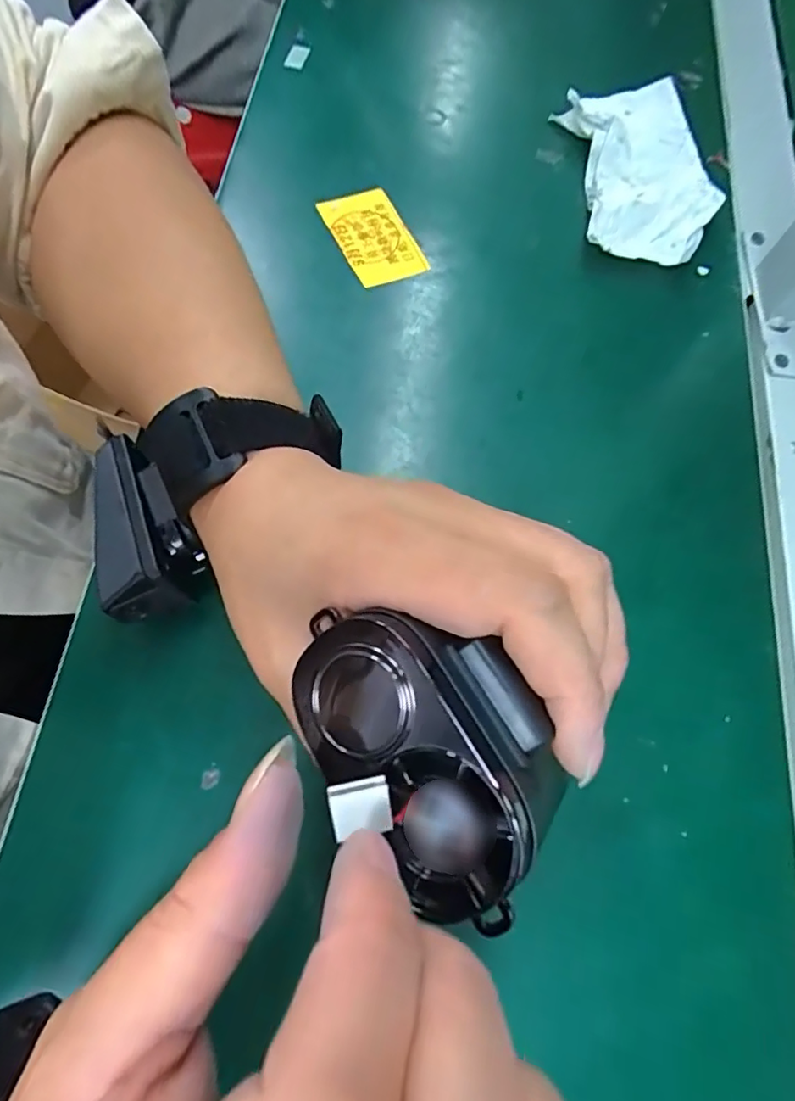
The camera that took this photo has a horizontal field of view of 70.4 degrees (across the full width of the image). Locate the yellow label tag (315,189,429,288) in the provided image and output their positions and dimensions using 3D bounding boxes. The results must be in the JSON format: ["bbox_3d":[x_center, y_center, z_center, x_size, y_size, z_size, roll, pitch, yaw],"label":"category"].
[{"bbox_3d":[-0.014,-0.172,0.309,0.037,0.004,0.062,-26,77,-8],"label":"yellow label tag"}]

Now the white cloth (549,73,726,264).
[{"bbox_3d":[0.138,-0.216,0.321,0.075,0.024,0.120,1,70,-2],"label":"white cloth"}]

